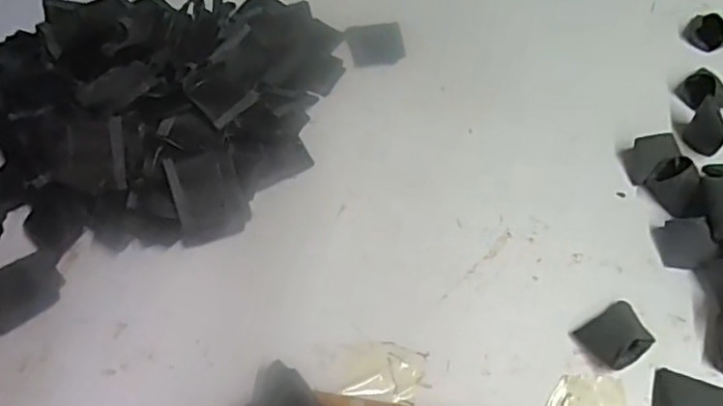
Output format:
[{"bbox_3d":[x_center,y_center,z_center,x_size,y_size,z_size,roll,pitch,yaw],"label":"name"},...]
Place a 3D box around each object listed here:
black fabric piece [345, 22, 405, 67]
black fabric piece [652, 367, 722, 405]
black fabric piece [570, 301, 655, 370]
[{"bbox_3d":[0.014,-0.148,0.586,0.051,0.006,0.050,-11,58,-5],"label":"black fabric piece"},{"bbox_3d":[0.210,0.126,0.399,0.045,0.011,0.034,17,60,12],"label":"black fabric piece"},{"bbox_3d":[0.173,0.090,0.428,0.040,0.013,0.037,-30,61,-16],"label":"black fabric piece"}]

